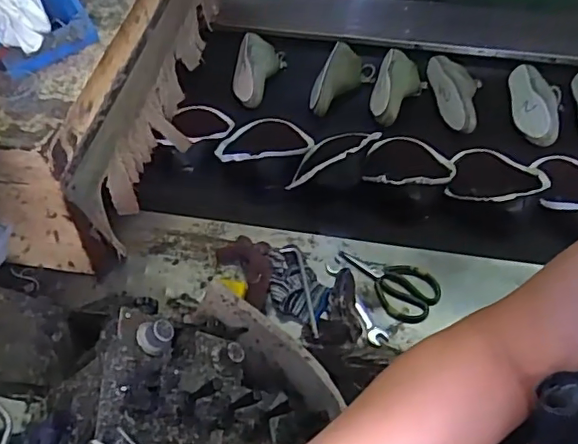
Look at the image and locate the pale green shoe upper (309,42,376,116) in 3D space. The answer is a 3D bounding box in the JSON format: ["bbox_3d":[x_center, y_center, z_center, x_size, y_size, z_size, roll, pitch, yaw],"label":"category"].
[{"bbox_3d":[0.121,-0.314,1.243,0.108,0.066,0.209,18,52,14],"label":"pale green shoe upper"}]

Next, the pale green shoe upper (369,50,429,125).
[{"bbox_3d":[0.238,-0.282,1.209,0.109,0.082,0.204,12,51,9],"label":"pale green shoe upper"}]

